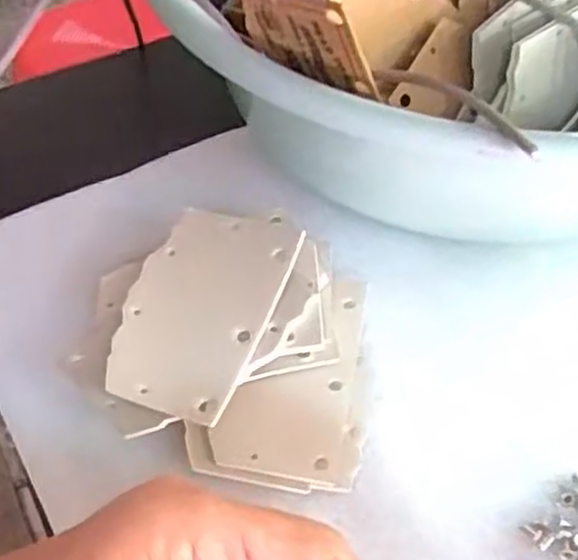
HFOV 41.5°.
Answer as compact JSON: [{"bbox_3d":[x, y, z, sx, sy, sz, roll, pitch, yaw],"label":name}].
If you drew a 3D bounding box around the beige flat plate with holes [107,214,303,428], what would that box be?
[{"bbox_3d":[-0.033,0.009,0.280,0.054,0.004,0.084,13,57,18],"label":"beige flat plate with holes"}]

